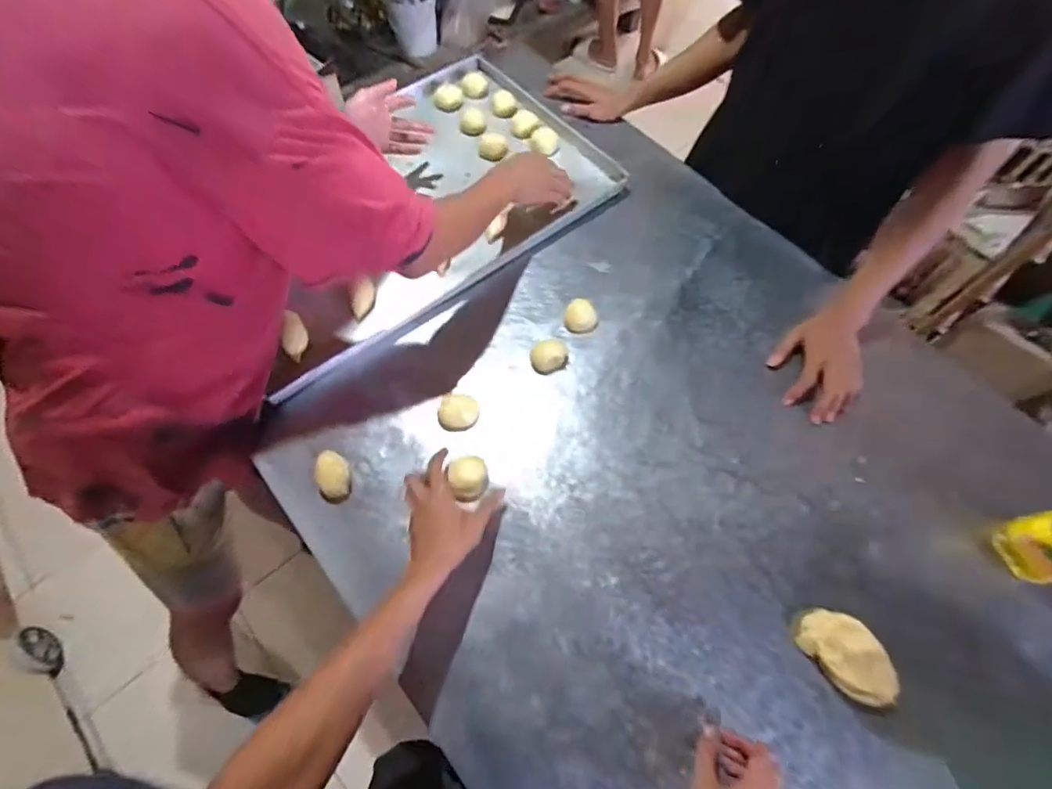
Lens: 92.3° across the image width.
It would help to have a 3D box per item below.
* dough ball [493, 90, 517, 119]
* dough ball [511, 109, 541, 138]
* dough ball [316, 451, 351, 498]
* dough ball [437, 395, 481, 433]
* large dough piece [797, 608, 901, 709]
[{"bbox_3d":[-0.041,-0.559,0.974,0.047,0.033,0.038,-5,65,-1],"label":"dough ball"},{"bbox_3d":[-0.001,-0.512,0.963,0.049,0.027,0.053,0,65,1],"label":"dough ball"},{"bbox_3d":[-0.257,0.106,0.676,0.037,0.025,0.060,-5,65,-1],"label":"dough ball"},{"bbox_3d":[-0.094,0.026,0.712,0.058,0.045,0.050,7,66,4],"label":"dough ball"},{"bbox_3d":[0.375,0.303,0.583,0.069,0.042,0.107,-32,69,-13],"label":"large dough piece"}]

